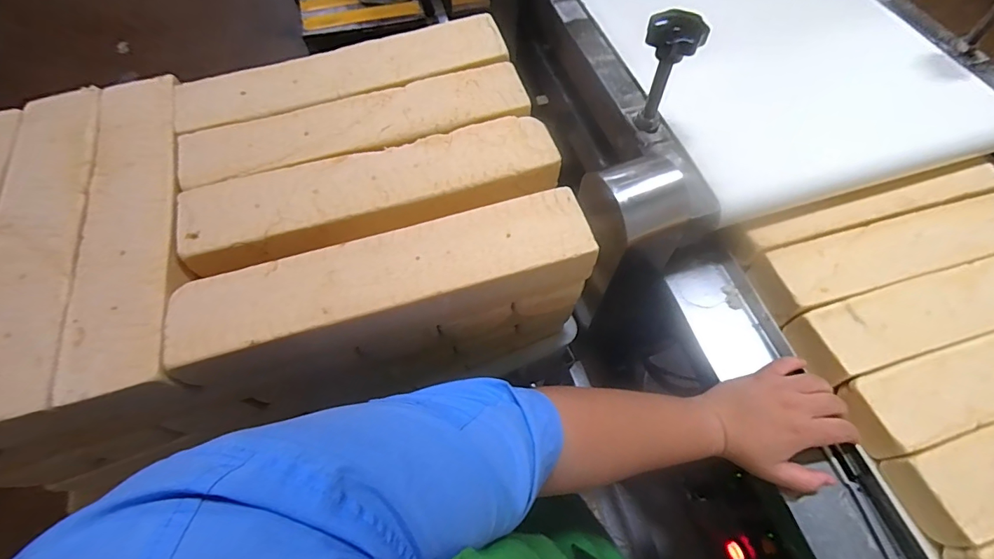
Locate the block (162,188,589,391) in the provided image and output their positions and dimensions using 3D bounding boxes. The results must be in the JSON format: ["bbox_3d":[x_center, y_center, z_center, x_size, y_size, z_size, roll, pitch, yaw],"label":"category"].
[{"bbox_3d":[-0.089,0.009,0.403,0.351,0.069,0.089,-17,62,-8],"label":"block"}]

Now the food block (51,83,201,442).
[{"bbox_3d":[-0.338,-0.048,0.424,0.094,0.052,0.371,-15,62,-7],"label":"food block"}]

